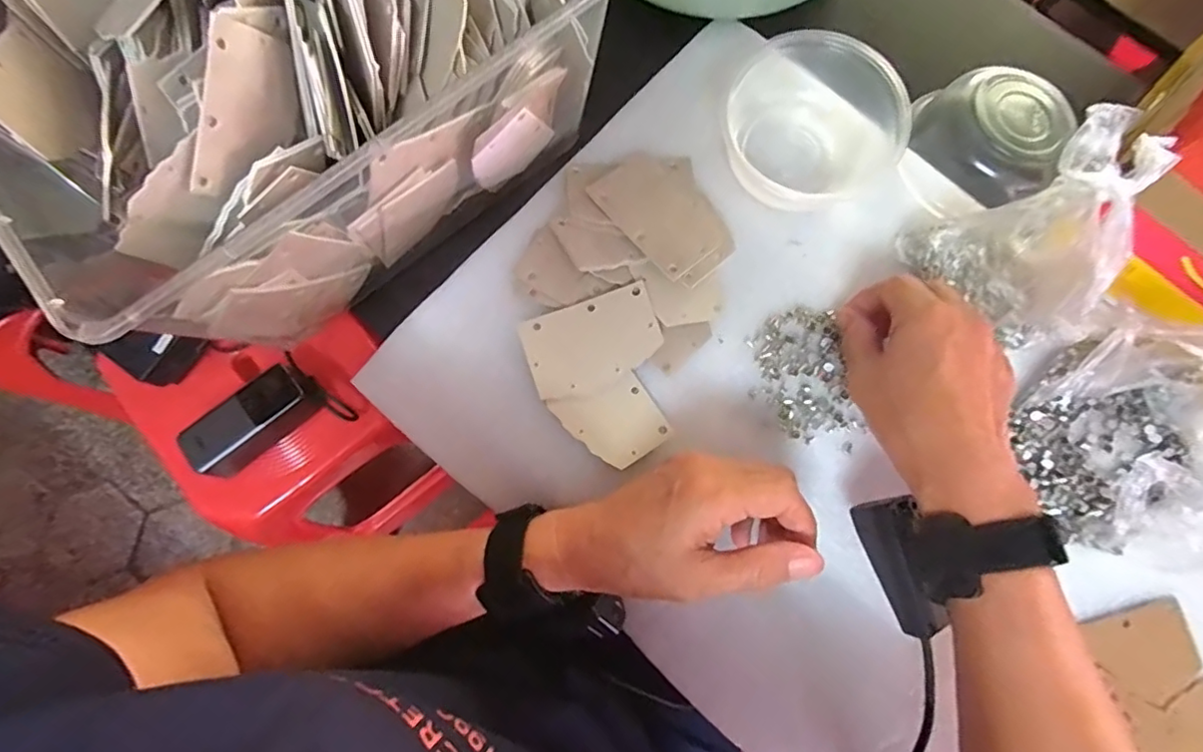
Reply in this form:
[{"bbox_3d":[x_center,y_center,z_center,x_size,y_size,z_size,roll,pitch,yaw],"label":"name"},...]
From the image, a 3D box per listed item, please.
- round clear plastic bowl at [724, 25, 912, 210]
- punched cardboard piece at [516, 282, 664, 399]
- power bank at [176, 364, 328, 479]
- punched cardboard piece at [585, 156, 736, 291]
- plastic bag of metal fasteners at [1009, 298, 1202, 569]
[{"bbox_3d":[0.134,-0.162,0.362,0.094,0.055,0.107,-41,83,-7],"label":"round clear plastic bowl"},{"bbox_3d":[-0.005,-0.020,0.356,0.085,0.004,0.055,-20,85,0],"label":"punched cardboard piece"},{"bbox_3d":[-0.376,0.046,0.611,0.139,0.043,0.060,-41,83,-7],"label":"power bank"},{"bbox_3d":[0.042,-0.105,0.362,0.060,0.010,0.095,-40,82,-7],"label":"punched cardboard piece"},{"bbox_3d":[0.307,0.036,0.310,0.114,0.093,0.118,21,80,3],"label":"plastic bag of metal fasteners"}]

